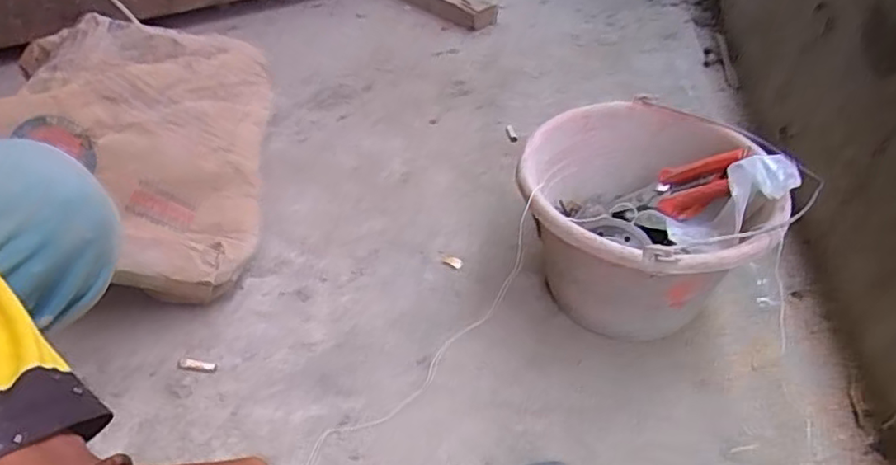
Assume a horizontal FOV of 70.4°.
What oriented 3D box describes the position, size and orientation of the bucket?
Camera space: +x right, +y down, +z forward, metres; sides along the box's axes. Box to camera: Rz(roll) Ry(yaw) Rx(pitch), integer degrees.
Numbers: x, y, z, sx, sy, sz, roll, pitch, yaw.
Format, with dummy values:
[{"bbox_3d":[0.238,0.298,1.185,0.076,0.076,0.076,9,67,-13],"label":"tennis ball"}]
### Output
[{"bbox_3d":[0.198,-0.005,0.657,0.241,0.175,0.255,0,41,0],"label":"bucket"}]

